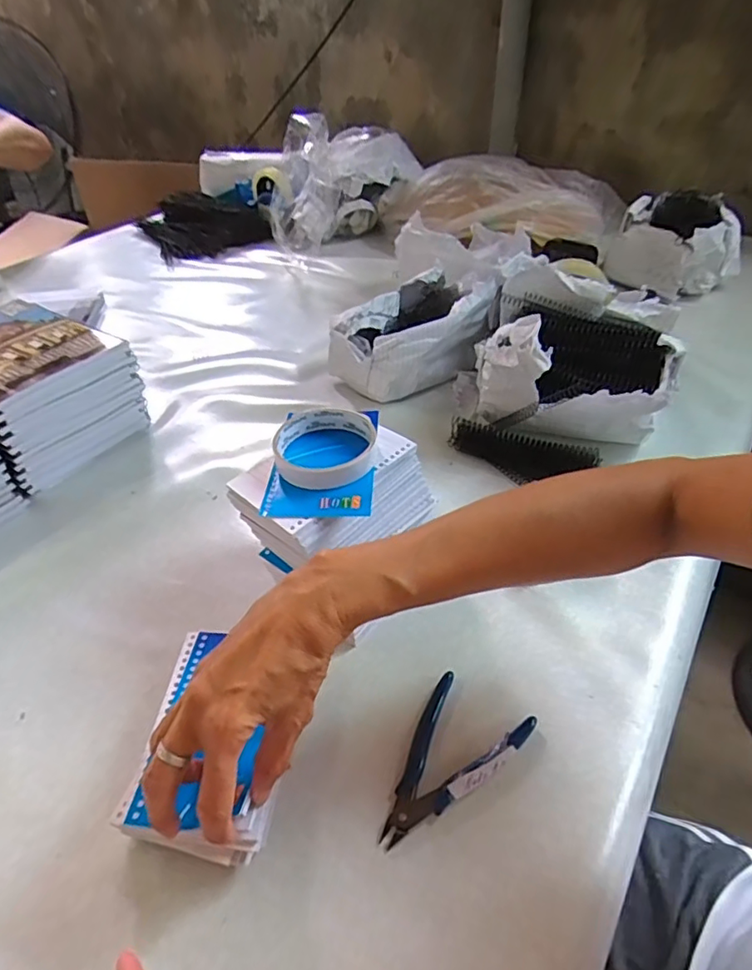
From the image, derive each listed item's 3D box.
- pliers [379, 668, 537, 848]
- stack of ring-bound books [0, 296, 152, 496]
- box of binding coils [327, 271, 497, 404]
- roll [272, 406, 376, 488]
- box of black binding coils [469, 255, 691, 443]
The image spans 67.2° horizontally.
[{"bbox_3d":[0.046,0.183,0.373,0.069,0.012,0.115,27,48,29],"label":"pliers"},{"bbox_3d":[-0.387,-0.107,0.640,0.201,0.116,0.160,26,48,28],"label":"stack of ring-bound books"},{"bbox_3d":[0.048,-0.184,0.713,0.137,0.116,0.194,28,49,30],"label":"box of binding coils"},{"bbox_3d":[-0.041,-0.028,0.442,0.081,0.026,0.081,-1,41,1],"label":"roll"},{"bbox_3d":[0.225,-0.135,0.640,0.197,0.136,0.226,16,44,19],"label":"box of black binding coils"}]

